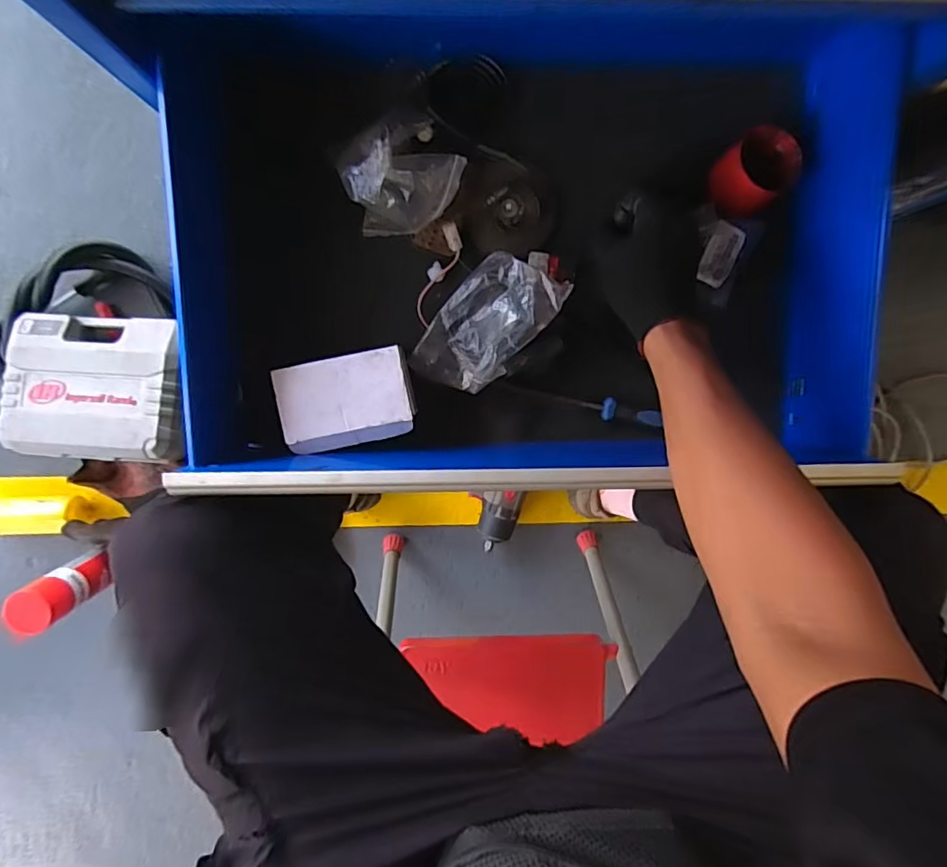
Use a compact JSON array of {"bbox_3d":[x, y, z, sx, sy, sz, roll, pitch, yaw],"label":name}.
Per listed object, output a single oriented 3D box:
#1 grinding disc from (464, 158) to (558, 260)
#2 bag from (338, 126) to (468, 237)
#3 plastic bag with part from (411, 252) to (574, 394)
[{"bbox_3d":[0.037,-0.223,0.536,0.089,0.015,0.086,-1,98,-4],"label":"grinding disc"},{"bbox_3d":[-0.062,-0.234,0.502,0.109,0.064,0.085,-21,98,-1],"label":"bag"},{"bbox_3d":[0.012,-0.105,0.528,0.088,0.047,0.148,39,93,-8],"label":"plastic bag with part"}]

